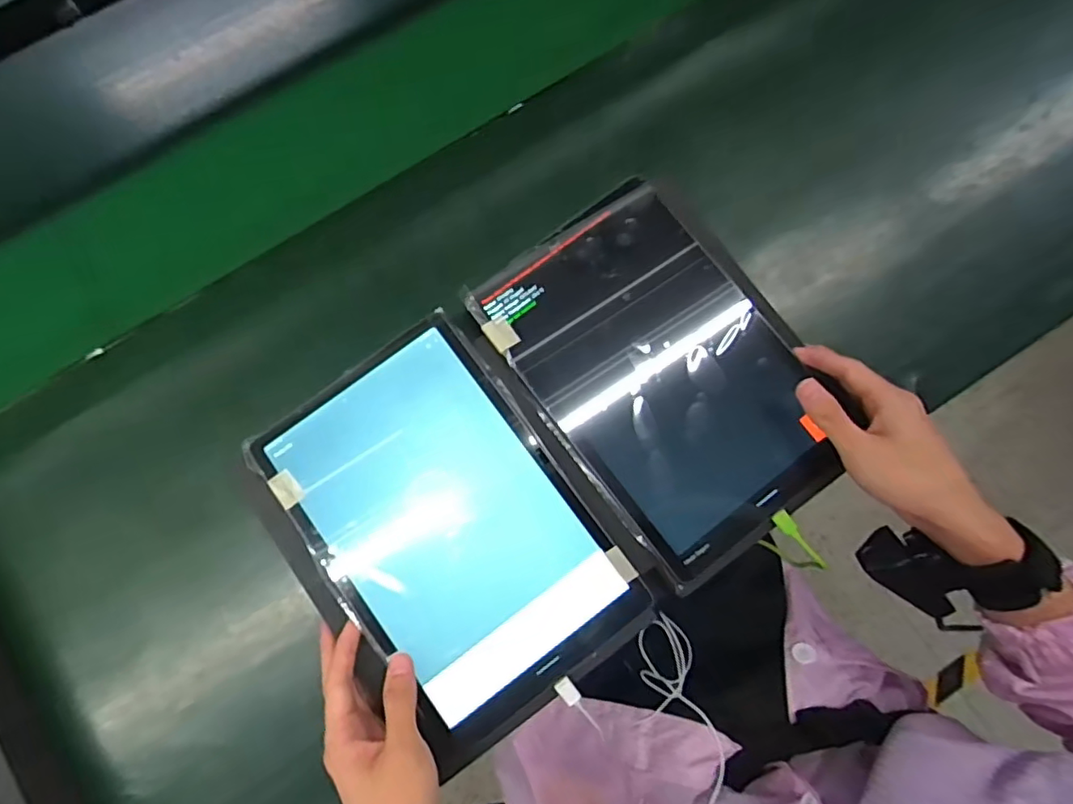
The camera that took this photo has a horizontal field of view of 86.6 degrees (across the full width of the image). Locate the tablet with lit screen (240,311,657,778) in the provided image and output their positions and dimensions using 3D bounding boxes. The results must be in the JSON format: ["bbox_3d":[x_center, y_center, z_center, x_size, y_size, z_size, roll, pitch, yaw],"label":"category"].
[{"bbox_3d":[-0.065,0.090,0.394,0.182,0.015,0.262,-37,81,-6],"label":"tablet with lit screen"}]

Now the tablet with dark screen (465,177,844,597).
[{"bbox_3d":[0.092,-0.023,0.410,0.179,0.017,0.256,-34,80,-5],"label":"tablet with dark screen"}]

